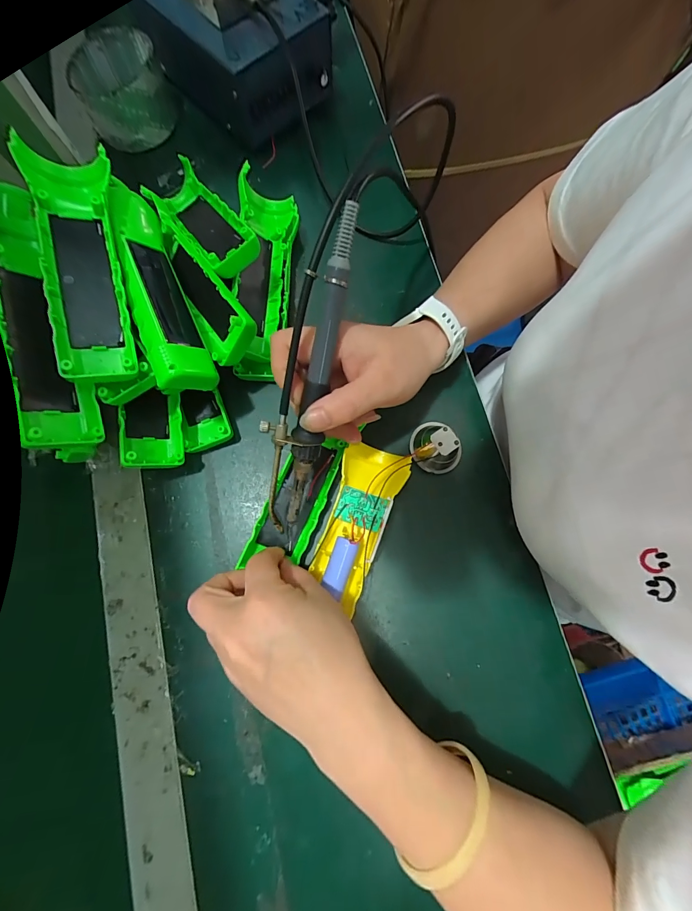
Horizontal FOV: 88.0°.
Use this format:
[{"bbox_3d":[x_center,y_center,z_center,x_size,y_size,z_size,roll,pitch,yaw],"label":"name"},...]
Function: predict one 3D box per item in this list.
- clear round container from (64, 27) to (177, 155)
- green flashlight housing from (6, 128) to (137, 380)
[{"bbox_3d":[-0.219,-0.364,0.360,0.084,0.050,0.089,0,77,-1],"label":"clear round container"},{"bbox_3d":[-0.178,-0.130,0.238,0.046,0.020,0.167,-10,83,-32],"label":"green flashlight housing"}]

